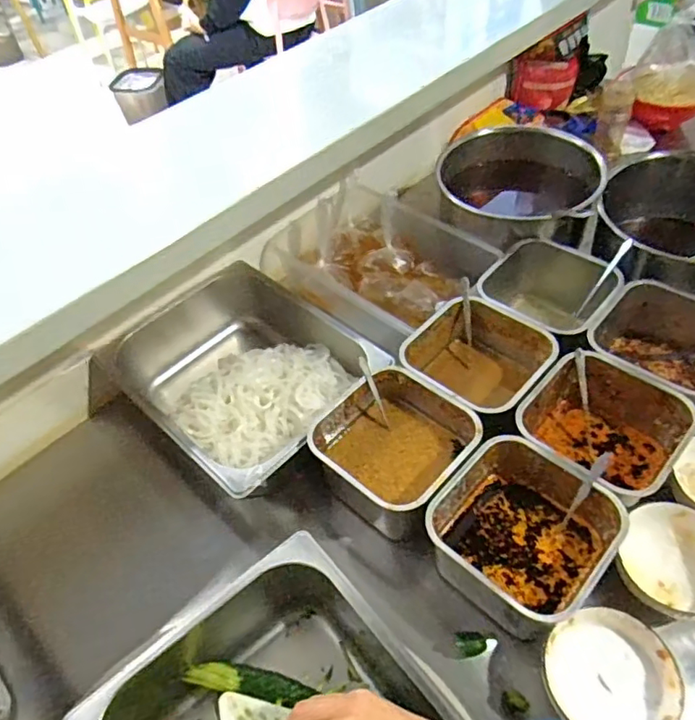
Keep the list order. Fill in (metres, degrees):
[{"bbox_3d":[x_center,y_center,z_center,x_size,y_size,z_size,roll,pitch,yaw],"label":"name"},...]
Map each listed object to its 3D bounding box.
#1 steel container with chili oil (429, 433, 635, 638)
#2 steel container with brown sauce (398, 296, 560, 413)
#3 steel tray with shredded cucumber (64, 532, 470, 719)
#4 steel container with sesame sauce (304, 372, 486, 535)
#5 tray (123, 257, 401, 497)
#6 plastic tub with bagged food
[{"bbox_3d":[0.176,0.178,0.592,0.157,0.087,0.158,33,60,30],"label":"steel container with chili oil"},{"bbox_3d":[0.166,0.023,0.755,0.160,0.121,0.153,33,60,30],"label":"steel container with brown sauce"},{"bbox_3d":[-0.042,0.350,0.492,0.257,0.104,0.312,-37,55,-23],"label":"steel tray with shredded cucumber"},{"bbox_3d":[0.055,0.107,0.674,0.163,0.089,0.158,35,61,31],"label":"steel container with sesame sauce"},{"bbox_3d":[-0.141,0.023,0.799,0.264,0.102,0.346,-38,55,-24],"label":"tray"},{"bbox_3d":[0.047,-0.159,0.910,0.322,0.120,0.238,31,59,29],"label":"plastic tub with bagged food"}]

